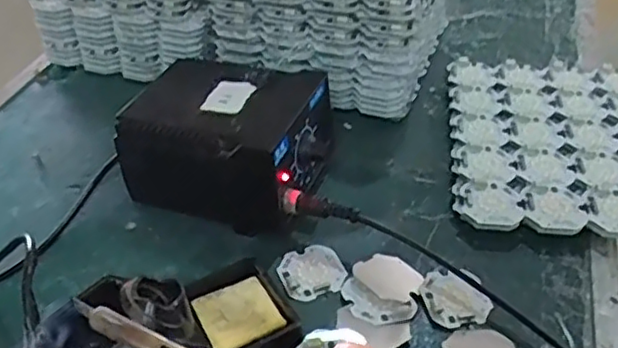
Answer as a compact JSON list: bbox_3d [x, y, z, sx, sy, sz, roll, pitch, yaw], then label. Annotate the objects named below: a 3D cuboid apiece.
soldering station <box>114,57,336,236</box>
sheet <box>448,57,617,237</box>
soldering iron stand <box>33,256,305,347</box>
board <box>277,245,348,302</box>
[{"bbox_3d":[-0.063,-0.029,0.530,0.147,0.093,0.111,13,42,16],"label":"soldering station"},{"bbox_3d":[0.221,-0.032,0.575,0.188,0.018,0.233,2,40,4],"label":"sheet"},{"bbox_3d":[-0.085,0.091,0.397,0.148,0.076,0.074,-21,44,-22],"label":"soldering iron stand"},{"bbox_3d":[0.003,0.073,0.479,0.047,0.004,0.047,-15,41,-16],"label":"board"}]

